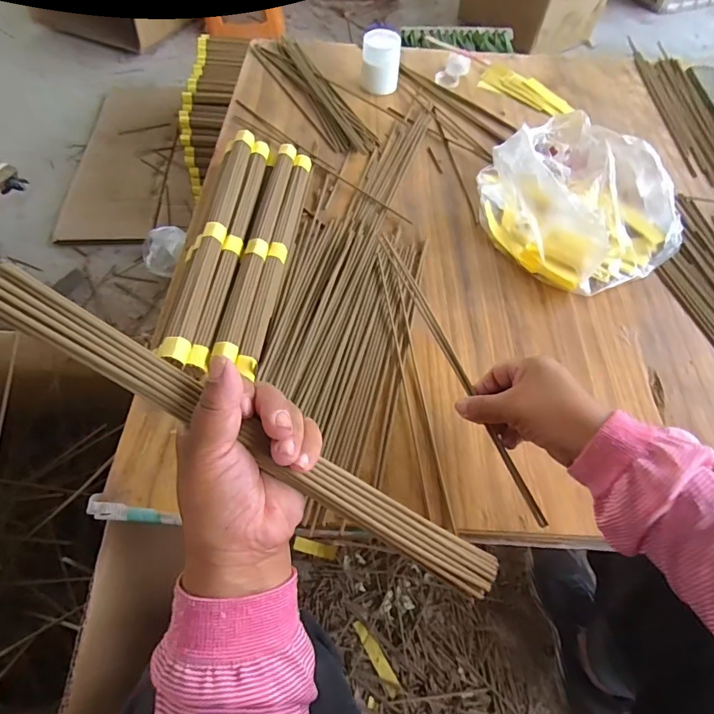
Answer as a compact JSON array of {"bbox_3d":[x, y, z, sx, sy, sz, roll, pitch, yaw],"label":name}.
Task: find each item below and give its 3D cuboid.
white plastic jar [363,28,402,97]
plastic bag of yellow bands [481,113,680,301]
[{"bbox_3d":[0.037,-0.442,0.684,0.054,0.066,0.058,1,59,-2],"label":"white plastic jar"},{"bbox_3d":[0.249,-0.191,0.519,0.177,0.099,0.213,-23,63,-15],"label":"plastic bag of yellow bands"}]

